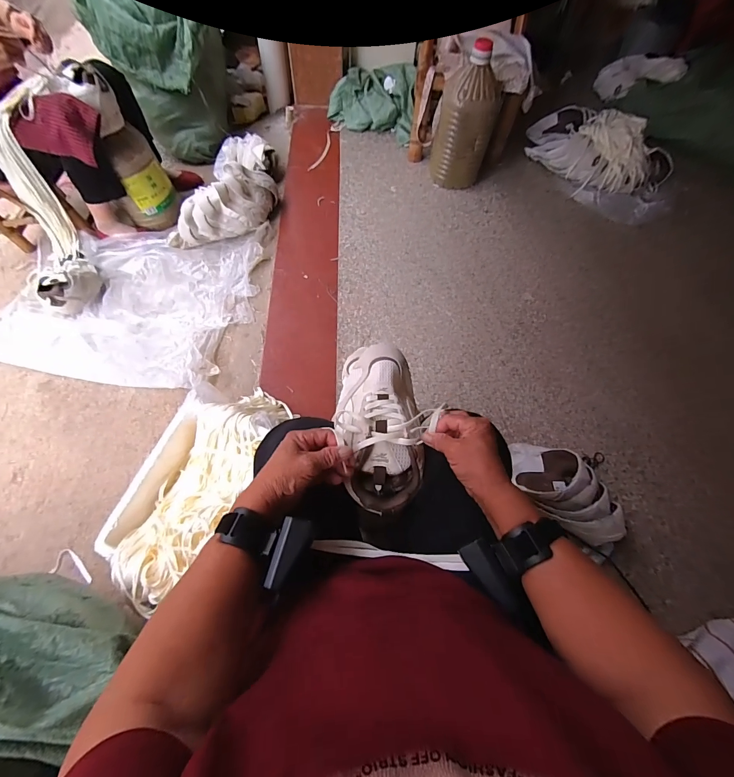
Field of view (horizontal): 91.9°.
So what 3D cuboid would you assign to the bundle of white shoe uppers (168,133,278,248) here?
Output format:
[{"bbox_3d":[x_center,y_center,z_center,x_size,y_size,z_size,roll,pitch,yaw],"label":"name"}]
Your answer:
[{"bbox_3d":[-0.505,-0.764,1.301,0.346,0.175,0.516,10,63,2],"label":"bundle of white shoe uppers"}]

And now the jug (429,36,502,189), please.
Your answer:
[{"bbox_3d":[0.368,-0.988,1.312,0.214,0.396,0.204,16,63,6],"label":"jug"}]

